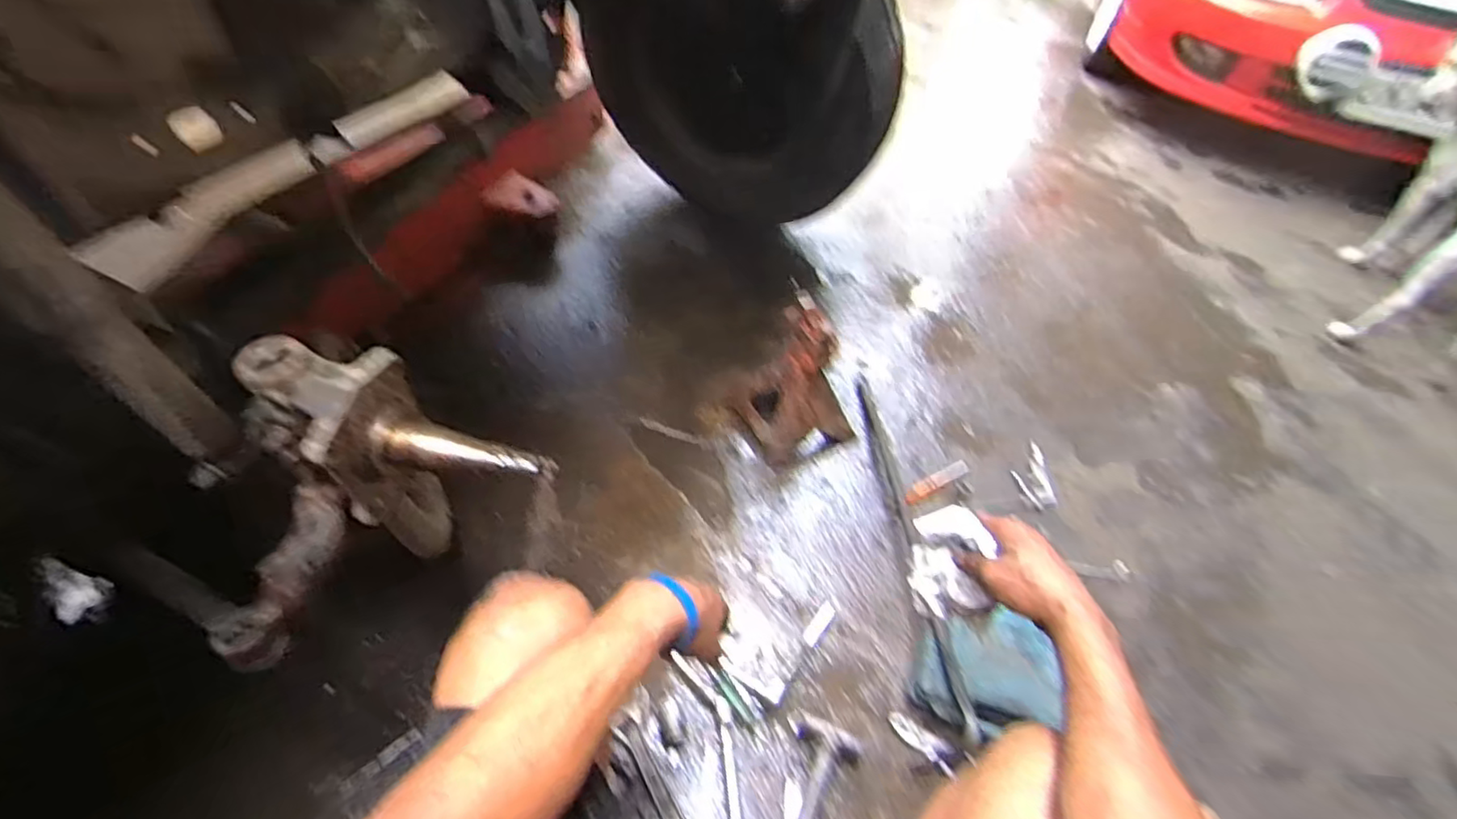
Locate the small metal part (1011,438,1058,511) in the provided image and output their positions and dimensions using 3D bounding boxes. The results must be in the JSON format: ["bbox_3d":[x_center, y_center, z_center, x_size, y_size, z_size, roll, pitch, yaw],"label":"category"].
[{"bbox_3d":[0.579,0.124,1.217,0.068,0.018,0.145,6,50,-1],"label":"small metal part"}]

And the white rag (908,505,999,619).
[{"bbox_3d":[0.220,0.154,0.628,0.047,0.107,0.096,-11,53,-15],"label":"white rag"}]

